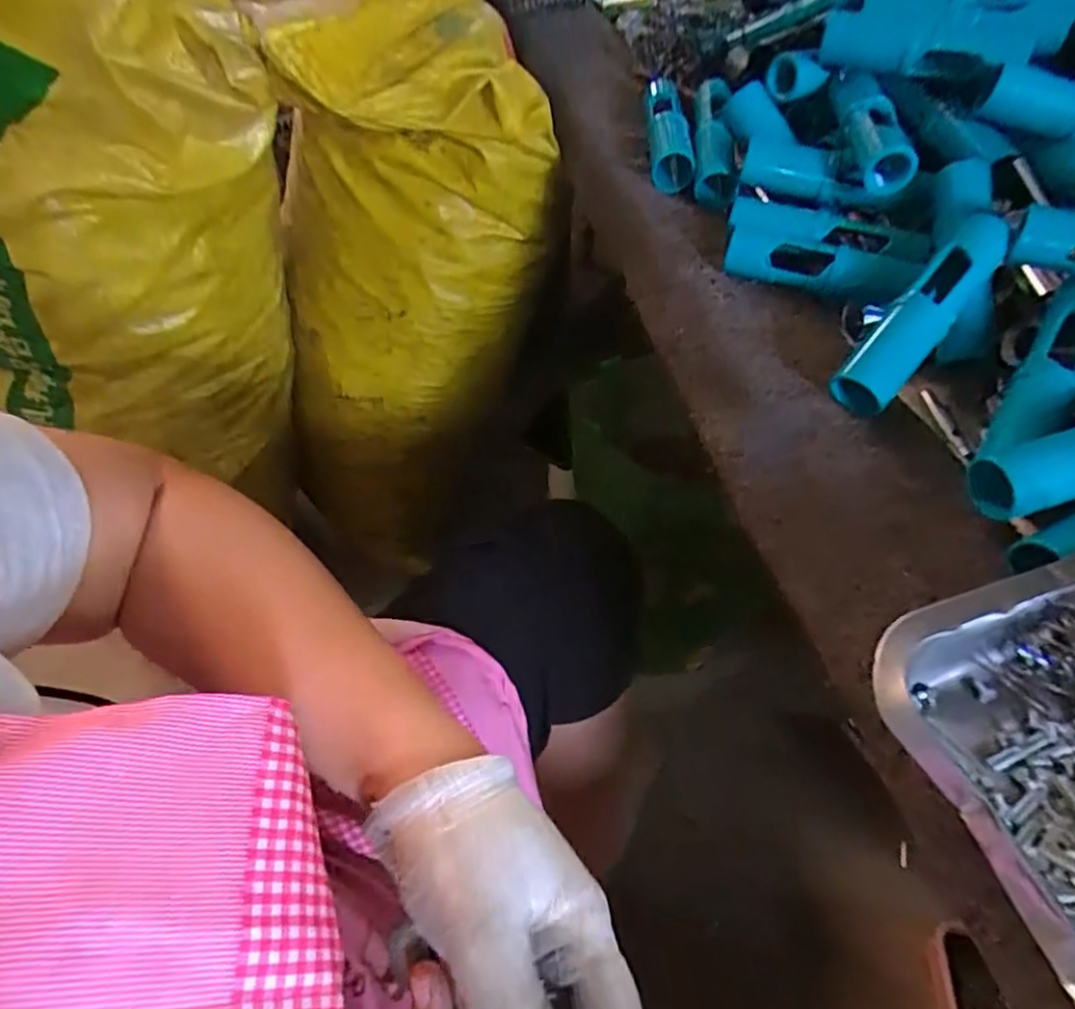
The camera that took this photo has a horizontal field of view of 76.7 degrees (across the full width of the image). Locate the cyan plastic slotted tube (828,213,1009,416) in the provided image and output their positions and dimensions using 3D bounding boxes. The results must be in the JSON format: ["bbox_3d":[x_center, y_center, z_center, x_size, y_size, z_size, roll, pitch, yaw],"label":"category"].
[{"bbox_3d":[0.204,-0.098,0.359,0.029,0.024,0.122,38,84,24],"label":"cyan plastic slotted tube"}]

